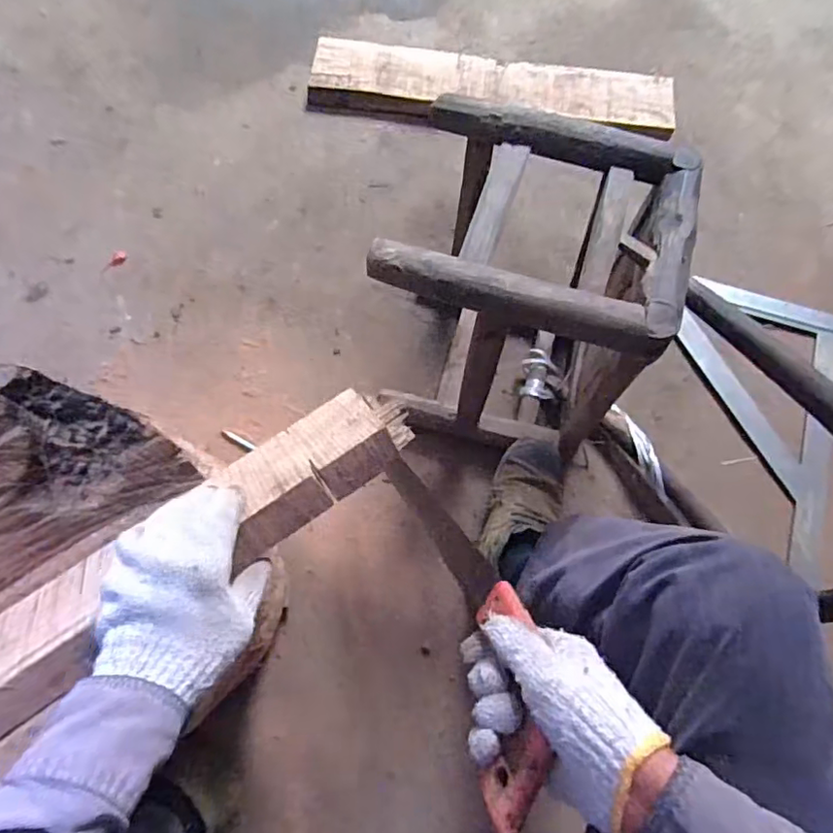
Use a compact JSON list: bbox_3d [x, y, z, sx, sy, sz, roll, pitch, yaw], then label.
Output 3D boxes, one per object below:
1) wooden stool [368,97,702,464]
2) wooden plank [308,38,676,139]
[{"bbox_3d":[0.131,-0.140,0.768,0.302,0.381,0.267,19,71,5],"label":"wooden stool"},{"bbox_3d":[0.144,-0.611,1.079,0.665,0.039,0.156,4,71,0],"label":"wooden plank"}]

